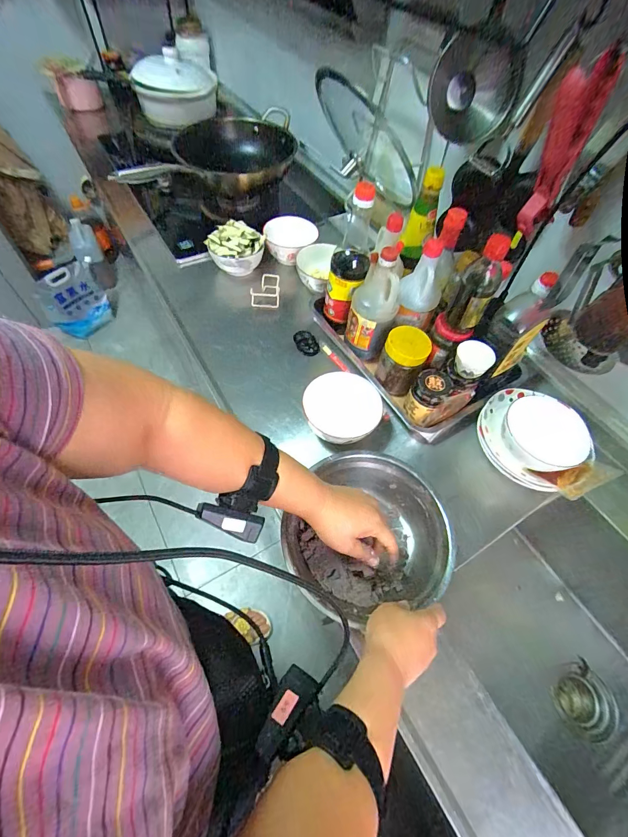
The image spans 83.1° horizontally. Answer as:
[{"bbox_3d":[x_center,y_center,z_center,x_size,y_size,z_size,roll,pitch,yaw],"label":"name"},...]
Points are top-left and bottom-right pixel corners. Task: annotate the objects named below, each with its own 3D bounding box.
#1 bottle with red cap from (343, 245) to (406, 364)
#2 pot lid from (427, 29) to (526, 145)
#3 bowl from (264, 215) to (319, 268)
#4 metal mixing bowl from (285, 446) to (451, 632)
[{"bbox_3d":[0.109,-0.203,0.654,0.082,0.206,0.065,5,58,-1],"label":"bottle with red cap"},{"bbox_3d":[0.255,-0.527,0.573,0.133,0.135,0.038,24,59,11],"label":"pot lid"},{"bbox_3d":[-0.058,-0.443,0.893,0.112,0.078,0.119,2,58,-3],"label":"bowl"},{"bbox_3d":[0.079,0.163,0.521,0.208,0.073,0.215,2,58,-3],"label":"metal mixing bowl"}]

